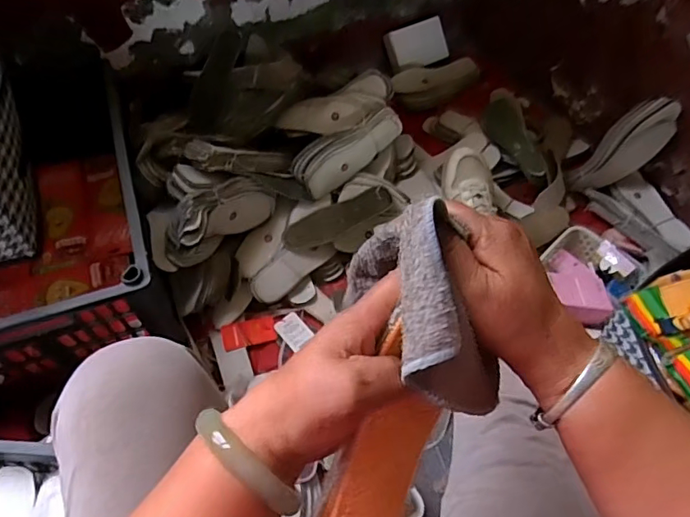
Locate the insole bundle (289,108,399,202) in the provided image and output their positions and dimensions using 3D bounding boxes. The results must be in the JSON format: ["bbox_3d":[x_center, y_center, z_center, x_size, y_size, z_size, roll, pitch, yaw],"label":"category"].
[{"bbox_3d":[0.007,-0.218,0.983,0.237,0.064,0.082,-35,62,-20],"label":"insole bundle"}]

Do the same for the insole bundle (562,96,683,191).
[{"bbox_3d":[0.555,-0.220,1.015,0.080,0.235,0.080,13,41,-45],"label":"insole bundle"}]

